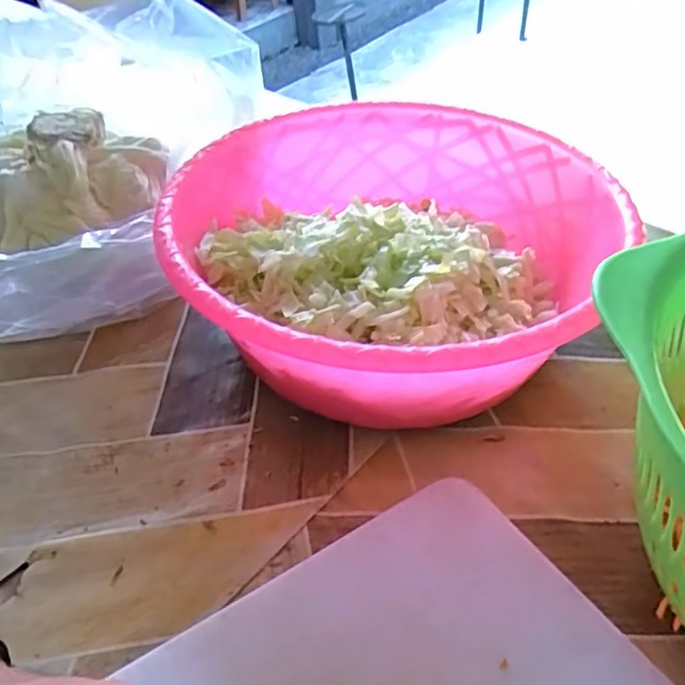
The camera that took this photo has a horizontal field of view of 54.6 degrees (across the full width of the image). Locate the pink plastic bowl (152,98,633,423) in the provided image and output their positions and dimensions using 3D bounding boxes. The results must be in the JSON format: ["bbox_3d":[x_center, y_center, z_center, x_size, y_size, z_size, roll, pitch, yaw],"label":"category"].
[{"bbox_3d":[0.023,-0.043,0.375,0.219,0.090,0.235,0,42,0],"label":"pink plastic bowl"}]

